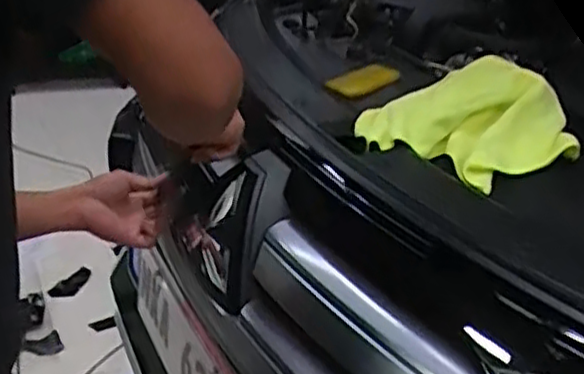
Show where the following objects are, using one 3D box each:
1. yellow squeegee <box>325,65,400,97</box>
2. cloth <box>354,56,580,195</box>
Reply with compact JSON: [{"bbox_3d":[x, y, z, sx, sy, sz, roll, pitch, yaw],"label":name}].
[{"bbox_3d":[0.108,-0.161,1.062,0.114,0.012,0.047,-18,66,-13],"label":"yellow squeegee"},{"bbox_3d":[0.208,-0.085,0.868,0.246,0.050,0.230,-22,47,-15],"label":"cloth"}]

